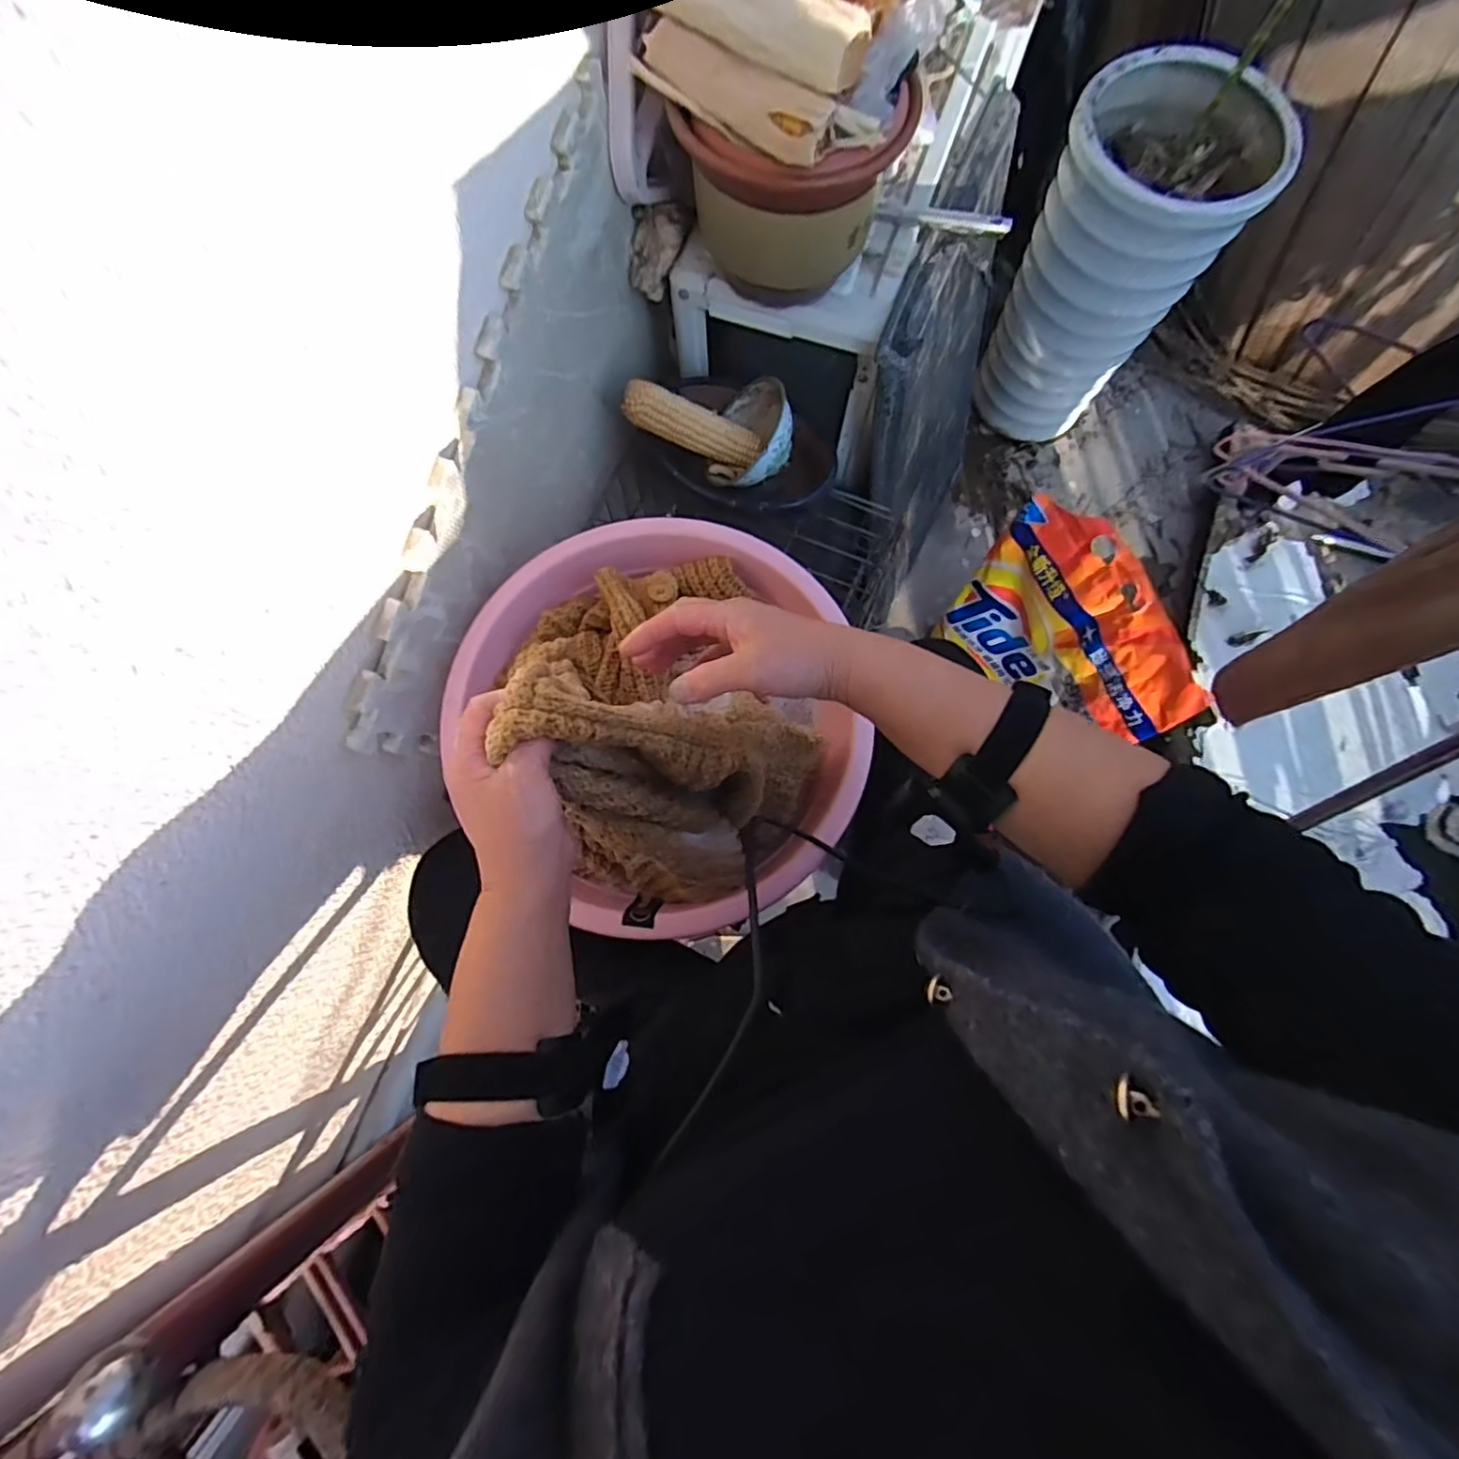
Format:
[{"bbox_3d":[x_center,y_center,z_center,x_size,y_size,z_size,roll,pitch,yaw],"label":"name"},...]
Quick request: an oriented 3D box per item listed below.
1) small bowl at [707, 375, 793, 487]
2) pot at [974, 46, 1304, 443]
[{"bbox_3d":[0.025,-0.320,0.669,0.088,0.072,0.116,12,76,3],"label":"small bowl"},{"bbox_3d":[0.576,-0.701,0.982,0.260,0.428,0.226,33,78,8],"label":"pot"}]

